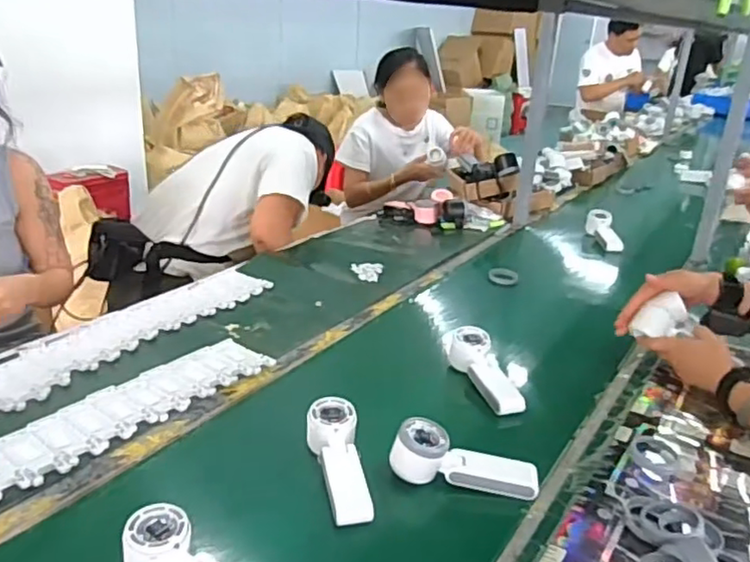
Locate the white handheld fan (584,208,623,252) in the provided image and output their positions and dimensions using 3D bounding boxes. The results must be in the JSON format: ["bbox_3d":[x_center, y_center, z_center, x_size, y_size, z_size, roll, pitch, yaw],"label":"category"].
[{"bbox_3d":[0.566,-0.126,1.582,0.065,0.052,0.191,5,22,4],"label":"white handheld fan"}]

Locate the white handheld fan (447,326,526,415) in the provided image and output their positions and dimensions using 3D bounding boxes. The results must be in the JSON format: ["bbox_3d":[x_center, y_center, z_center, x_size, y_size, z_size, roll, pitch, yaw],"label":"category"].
[{"bbox_3d":[0.158,0.133,0.923,0.059,0.063,0.154,-3,23,-16],"label":"white handheld fan"}]

